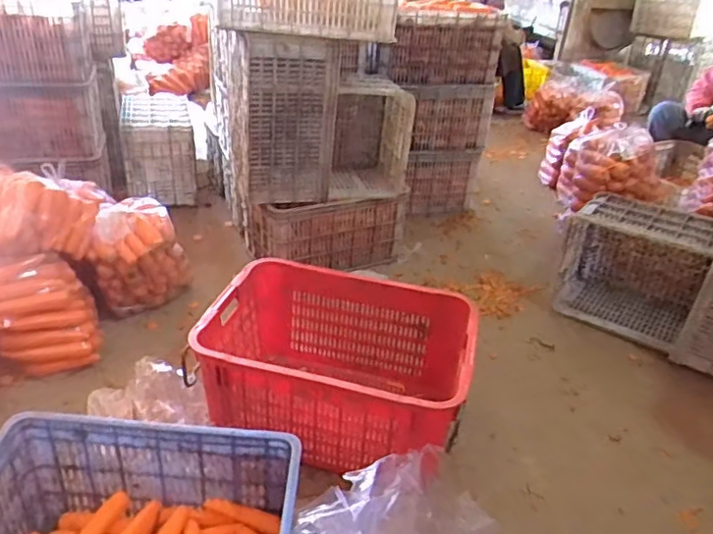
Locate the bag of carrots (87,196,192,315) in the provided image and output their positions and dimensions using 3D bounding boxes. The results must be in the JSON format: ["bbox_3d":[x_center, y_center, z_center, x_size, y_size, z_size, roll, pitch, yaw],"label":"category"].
[{"bbox_3d":[-0.659,-0.029,1.819,0.186,0.290,0.247,13,32,13],"label":"bag of carrots"}]

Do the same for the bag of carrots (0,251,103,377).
[{"bbox_3d":[-0.858,0.127,1.569,0.306,0.242,0.224,-13,35,-28],"label":"bag of carrots"}]

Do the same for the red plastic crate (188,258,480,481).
[{"bbox_3d":[-0.046,0.250,1.455,0.608,0.309,0.449,13,32,13],"label":"red plastic crate"}]

